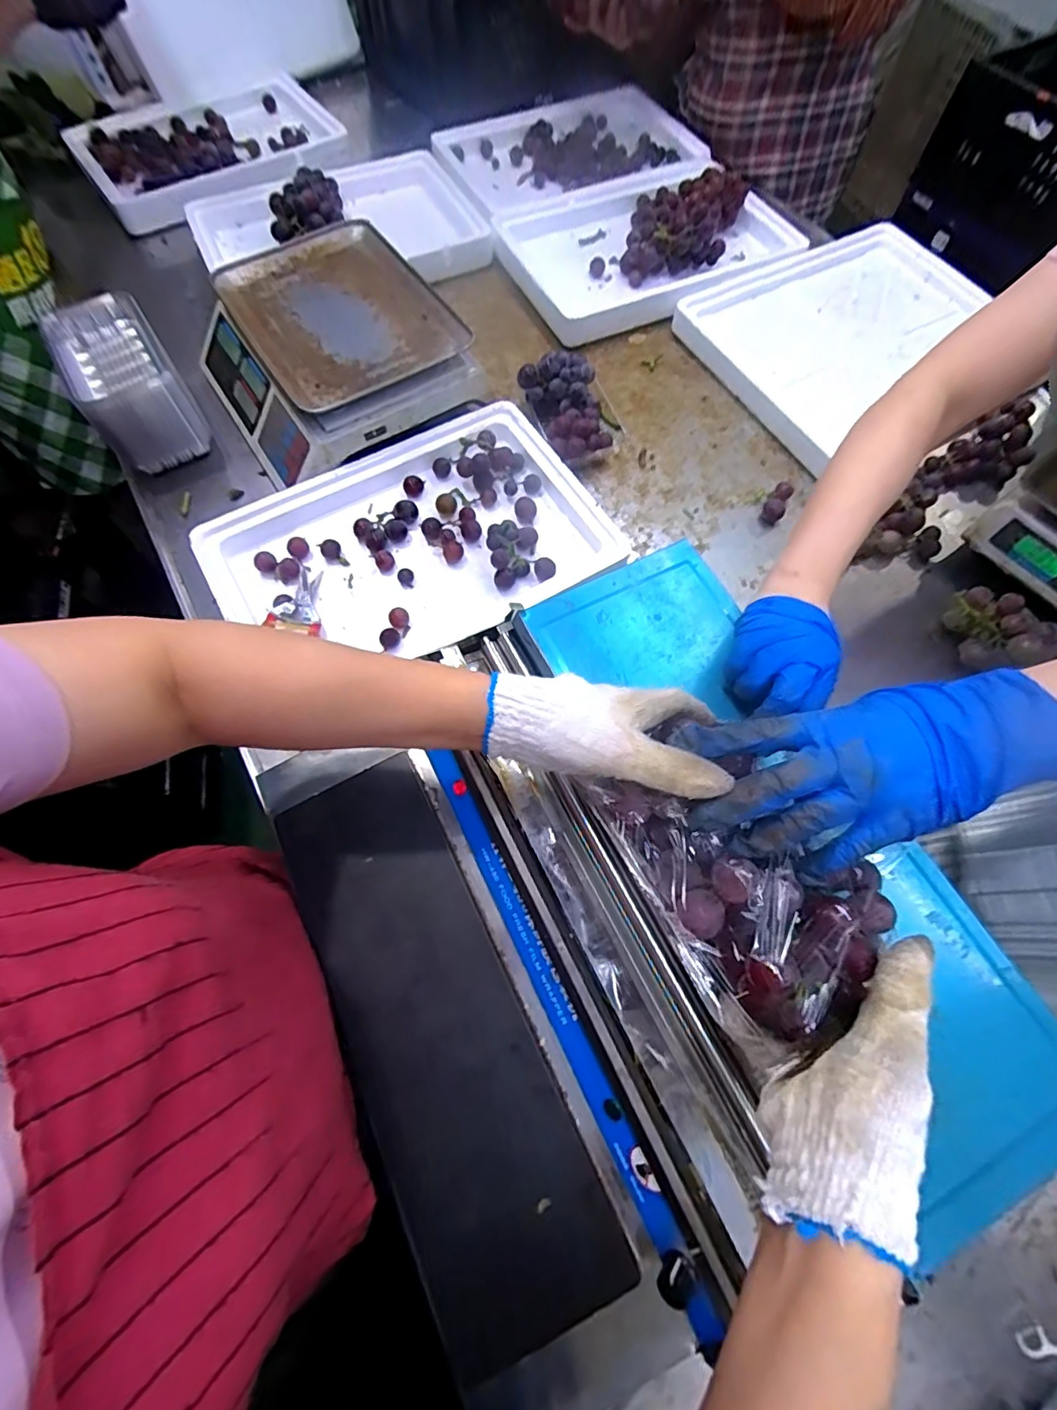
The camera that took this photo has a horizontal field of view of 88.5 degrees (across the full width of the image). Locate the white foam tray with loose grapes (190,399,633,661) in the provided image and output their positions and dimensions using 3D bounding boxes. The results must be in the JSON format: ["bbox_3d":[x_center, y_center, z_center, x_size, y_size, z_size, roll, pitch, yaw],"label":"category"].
[{"bbox_3d":[-0.143,-0.191,0.662,0.452,0.052,0.297,-27,70,-11],"label":"white foam tray with loose grapes"}]

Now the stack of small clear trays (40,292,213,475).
[{"bbox_3d":[-0.532,-0.429,0.724,0.119,0.095,0.215,-31,71,-12],"label":"stack of small clear trays"}]

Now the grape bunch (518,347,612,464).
[{"bbox_3d":[0.062,-0.409,0.750,0.111,0.061,0.159,-23,70,-9],"label":"grape bunch"}]

